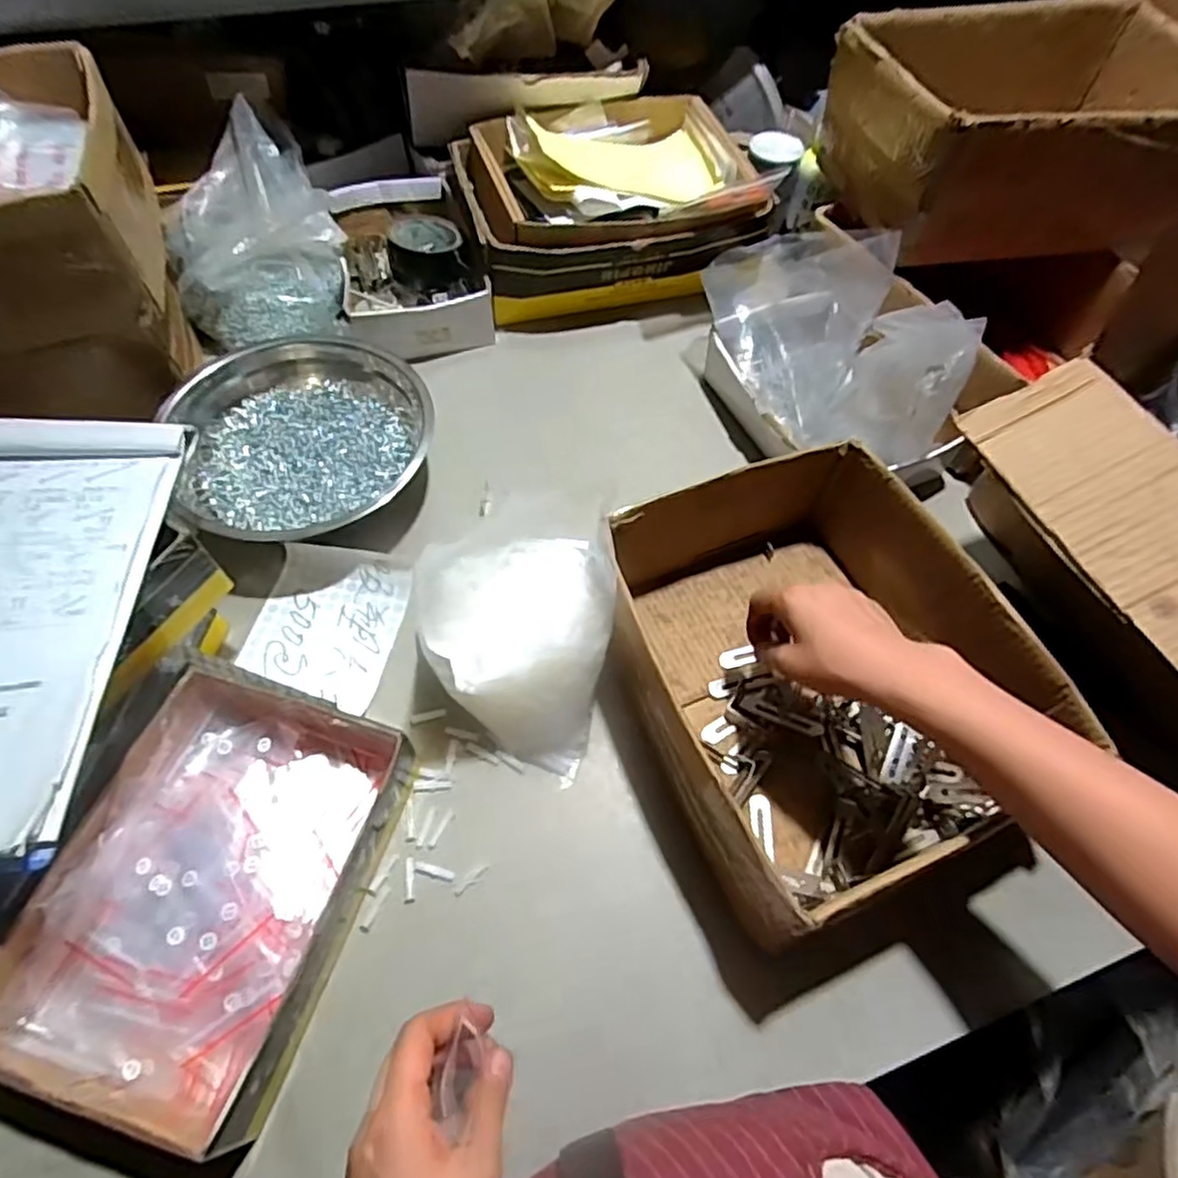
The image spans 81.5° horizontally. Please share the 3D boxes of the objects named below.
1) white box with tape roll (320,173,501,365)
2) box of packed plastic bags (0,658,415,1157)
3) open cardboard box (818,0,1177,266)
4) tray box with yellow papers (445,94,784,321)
[{"bbox_3d":[-0.213,-0.385,0.815,0.158,0.053,0.279,-12,61,-9],"label":"white box with tape roll"},{"bbox_3d":[-0.249,0.200,0.466,0.182,0.078,0.250,14,60,6],"label":"box of packed plastic bags"},{"bbox_3d":[0.442,-0.465,0.705,0.339,0.142,0.242,-12,60,-9],"label":"open cardboard box"},{"bbox_3d":[0.023,-0.466,0.834,0.339,0.131,0.246,-13,61,-10],"label":"tray box with yellow papers"}]

